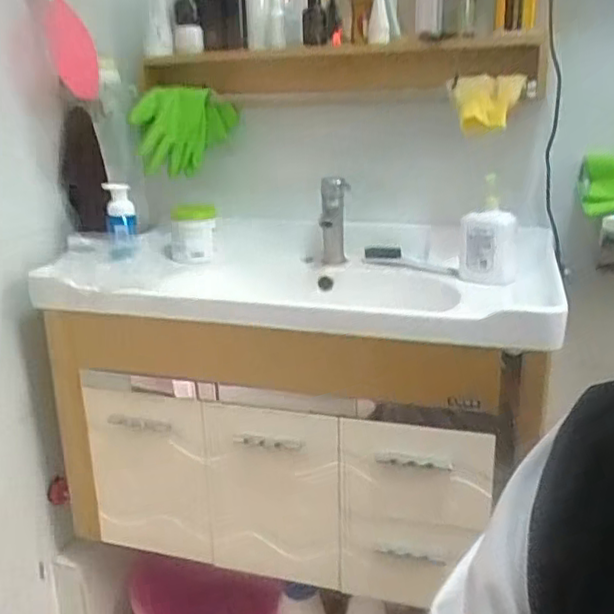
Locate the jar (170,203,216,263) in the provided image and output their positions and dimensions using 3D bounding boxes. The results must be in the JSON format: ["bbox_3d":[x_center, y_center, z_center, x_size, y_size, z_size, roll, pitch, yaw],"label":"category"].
[{"bbox_3d":[-0.221,-0.145,1.273,0.089,0.099,0.091,-3,18,-5],"label":"jar"}]

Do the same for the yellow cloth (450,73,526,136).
[{"bbox_3d":[0.293,-0.333,1.071,0.078,0.085,0.089,-10,19,-24],"label":"yellow cloth"}]

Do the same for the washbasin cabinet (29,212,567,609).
[{"bbox_3d":[0.001,0.134,1.122,0.757,0.481,0.411,4,18,19],"label":"washbasin cabinet"}]

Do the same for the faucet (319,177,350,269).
[{"bbox_3d":[0.049,-0.150,1.190,0.053,0.157,0.087,-1,17,3],"label":"faucet"}]

